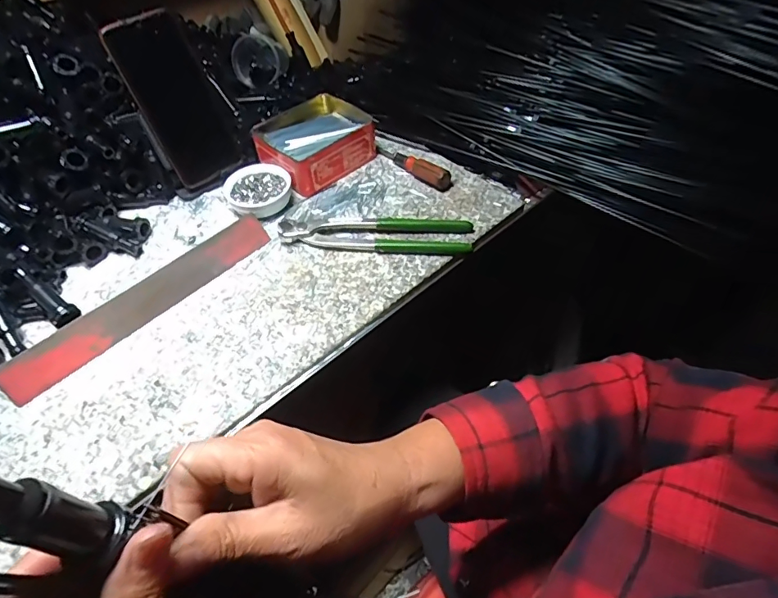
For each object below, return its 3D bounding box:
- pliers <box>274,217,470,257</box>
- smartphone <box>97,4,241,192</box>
[{"bbox_3d":[-0.015,-0.067,0.490,0.195,0.016,0.043,2,51,5],"label":"pliers"},{"bbox_3d":[-0.225,-0.213,0.514,0.085,0.165,0.010,-41,39,-26],"label":"smartphone"}]

